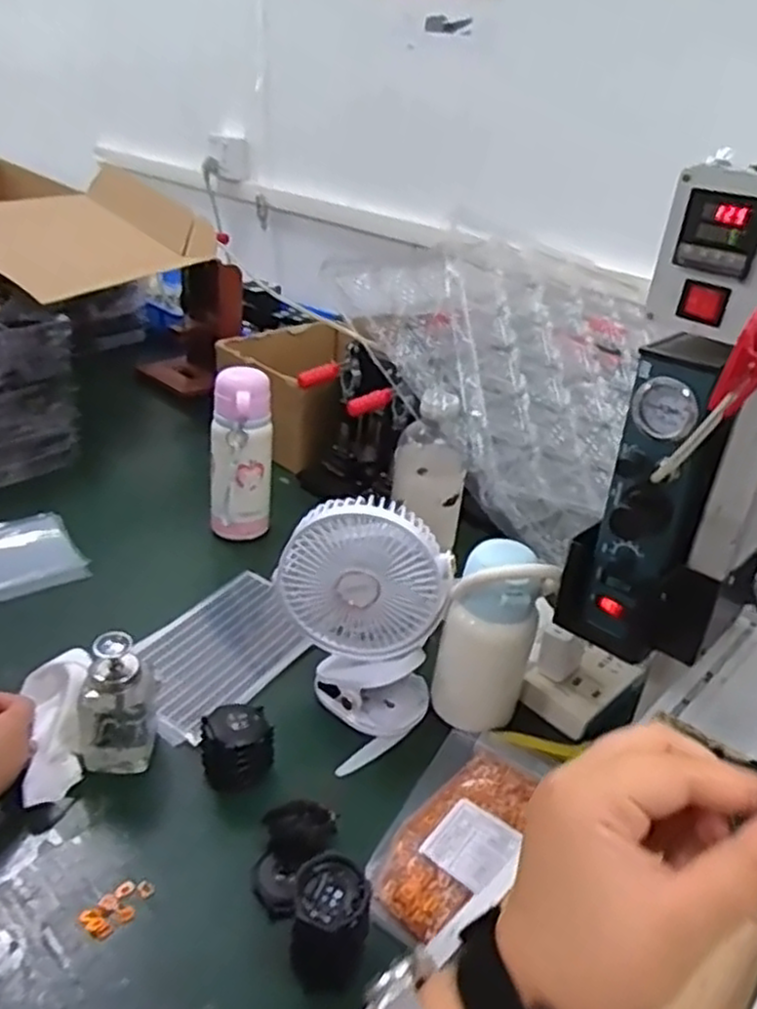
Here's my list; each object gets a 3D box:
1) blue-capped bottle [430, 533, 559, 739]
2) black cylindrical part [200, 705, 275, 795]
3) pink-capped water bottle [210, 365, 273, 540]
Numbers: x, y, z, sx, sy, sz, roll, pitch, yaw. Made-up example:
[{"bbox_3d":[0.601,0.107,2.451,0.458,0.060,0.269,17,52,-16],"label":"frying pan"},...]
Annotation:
[{"bbox_3d":[0.104,0.117,0.686,0.085,0.184,0.064,12,30,9],"label":"blue-capped bottle"},{"bbox_3d":[-0.117,0.203,0.625,0.055,0.056,0.045,-9,33,-25],"label":"black cylindrical part"},{"bbox_3d":[-0.167,-0.054,0.913,0.073,0.206,0.062,2,30,-8],"label":"pink-capped water bottle"}]

